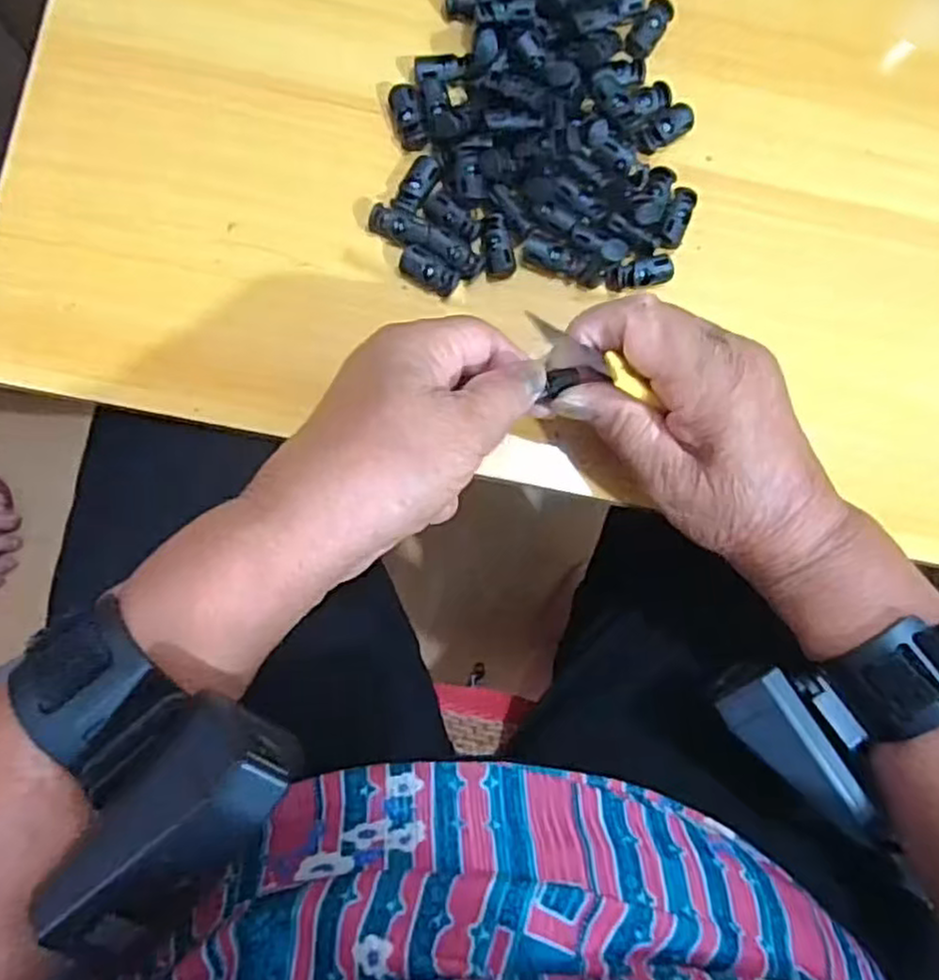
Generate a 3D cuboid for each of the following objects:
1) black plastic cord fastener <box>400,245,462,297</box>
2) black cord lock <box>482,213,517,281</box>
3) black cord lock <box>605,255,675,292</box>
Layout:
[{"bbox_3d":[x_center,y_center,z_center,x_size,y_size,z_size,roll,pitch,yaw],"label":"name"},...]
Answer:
[{"bbox_3d":[-0.018,-0.099,0.332,0.028,0.008,0.013,27,84,-2],"label":"black plastic cord fastener"},{"bbox_3d":[0.013,-0.111,0.333,0.013,0.008,0.028,-9,98,-5],"label":"black cord lock"},{"bbox_3d":[0.078,-0.099,0.336,0.030,0.010,0.011,-12,86,-5],"label":"black cord lock"}]

